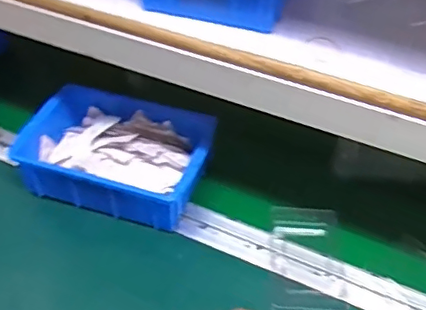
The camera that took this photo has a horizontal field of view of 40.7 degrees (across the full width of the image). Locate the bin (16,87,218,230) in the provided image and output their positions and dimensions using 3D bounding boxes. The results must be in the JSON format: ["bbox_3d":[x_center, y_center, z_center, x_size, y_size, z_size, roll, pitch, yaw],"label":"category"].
[{"bbox_3d":[-0.108,-0.004,0.666,0.212,0.054,0.143,14,49,15],"label":"bin"}]

